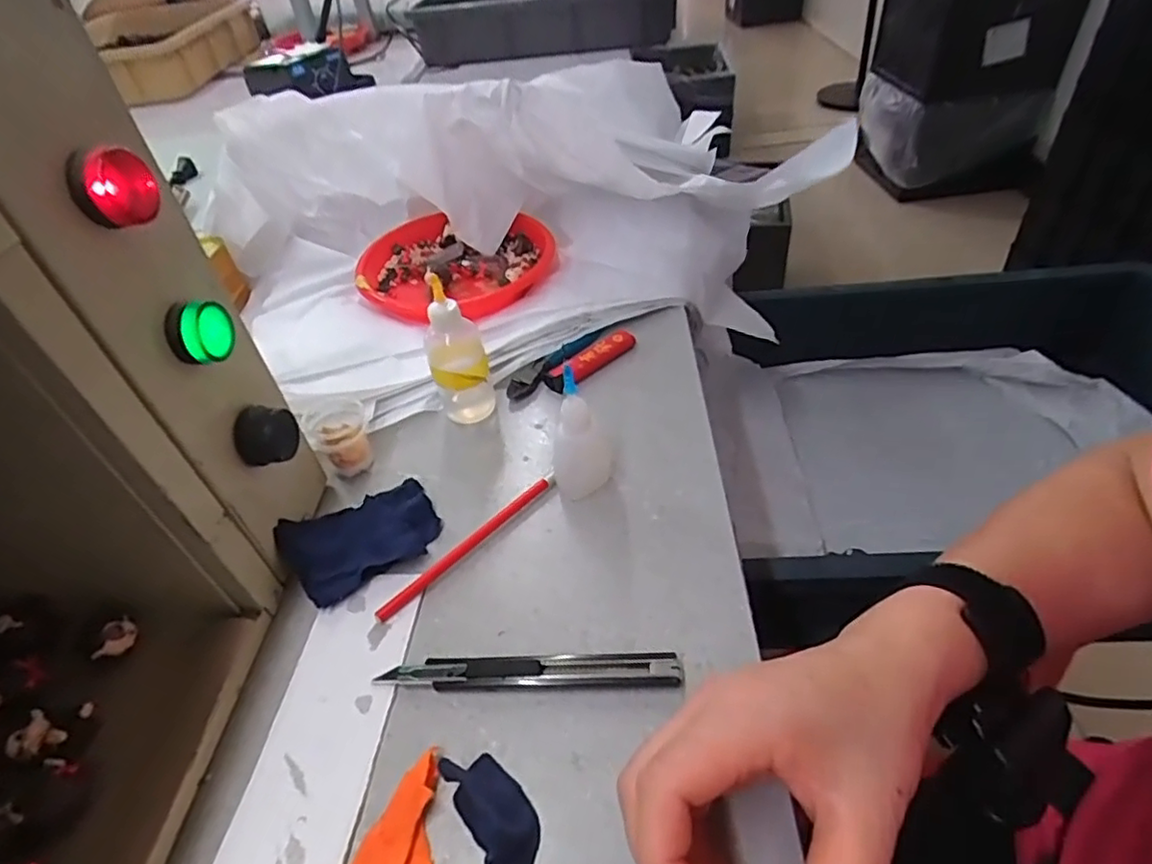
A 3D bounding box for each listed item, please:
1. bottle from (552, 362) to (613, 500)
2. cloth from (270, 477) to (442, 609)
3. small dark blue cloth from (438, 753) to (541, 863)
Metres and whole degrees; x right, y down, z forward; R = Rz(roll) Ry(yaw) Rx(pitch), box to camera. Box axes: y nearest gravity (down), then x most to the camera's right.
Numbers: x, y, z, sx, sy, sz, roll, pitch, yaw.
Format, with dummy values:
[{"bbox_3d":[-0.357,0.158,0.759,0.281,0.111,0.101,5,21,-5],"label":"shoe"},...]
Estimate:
[{"bbox_3d":[0.006,-0.003,0.371,0.034,0.087,0.039,0,44,8],"label":"bottle"},{"bbox_3d":[-0.125,0.058,0.364,0.085,0.014,0.062,-25,50,-27],"label":"cloth"},{"bbox_3d":[-0.029,0.157,0.249,0.027,0.017,0.063,-27,47,-19],"label":"small dark blue cloth"}]

